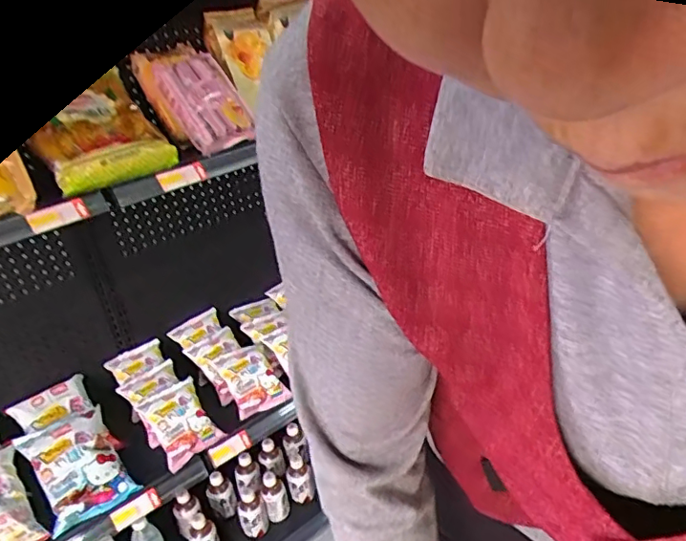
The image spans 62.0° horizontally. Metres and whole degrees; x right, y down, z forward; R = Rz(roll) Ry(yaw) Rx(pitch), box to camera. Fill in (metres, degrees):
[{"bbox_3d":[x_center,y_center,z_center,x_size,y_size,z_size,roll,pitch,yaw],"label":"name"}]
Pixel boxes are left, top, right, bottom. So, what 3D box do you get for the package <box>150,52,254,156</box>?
[{"bbox_3d":[-0.302,-0.374,1.241,0.152,0.043,0.273,-24,72,-27],"label":"package"}]

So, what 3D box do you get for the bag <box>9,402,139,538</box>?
[{"bbox_3d":[-0.542,0.393,1.163,0.165,0.046,0.222,-22,55,-36],"label":"bag"}]

